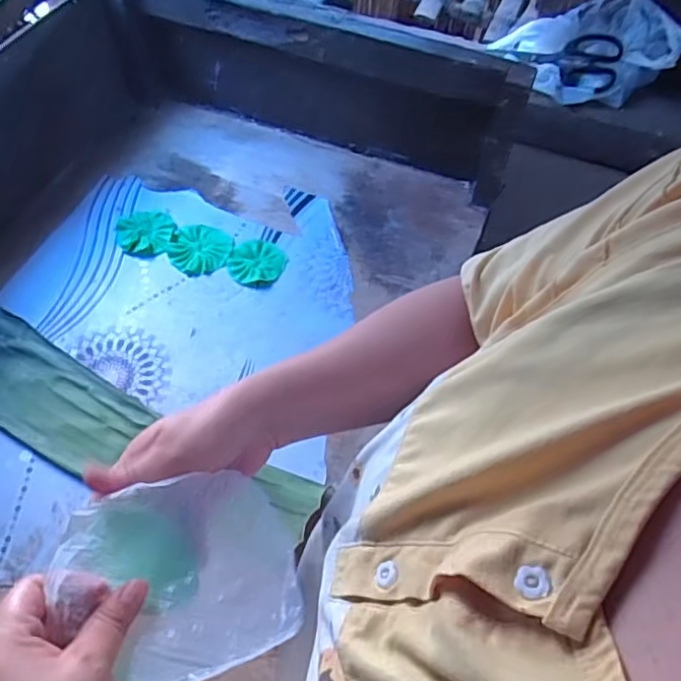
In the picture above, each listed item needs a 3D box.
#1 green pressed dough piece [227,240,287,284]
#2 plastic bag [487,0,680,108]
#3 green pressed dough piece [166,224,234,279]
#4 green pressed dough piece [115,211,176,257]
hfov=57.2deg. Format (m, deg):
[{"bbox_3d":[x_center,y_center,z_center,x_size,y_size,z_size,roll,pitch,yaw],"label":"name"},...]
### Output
[{"bbox_3d":[-0.103,-0.096,0.760,0.069,0.004,0.072,1,57,-2],"label":"green pressed dough piece"},{"bbox_3d":[0.295,-0.361,0.766,0.214,0.096,0.078,22,59,11],"label":"plastic bag"},{"bbox_3d":[-0.173,-0.113,0.765,0.074,0.009,0.072,10,57,4],"label":"green pressed dough piece"},{"bbox_3d":[-0.243,-0.135,0.777,0.070,0.004,0.072,-3,57,-4],"label":"green pressed dough piece"}]

